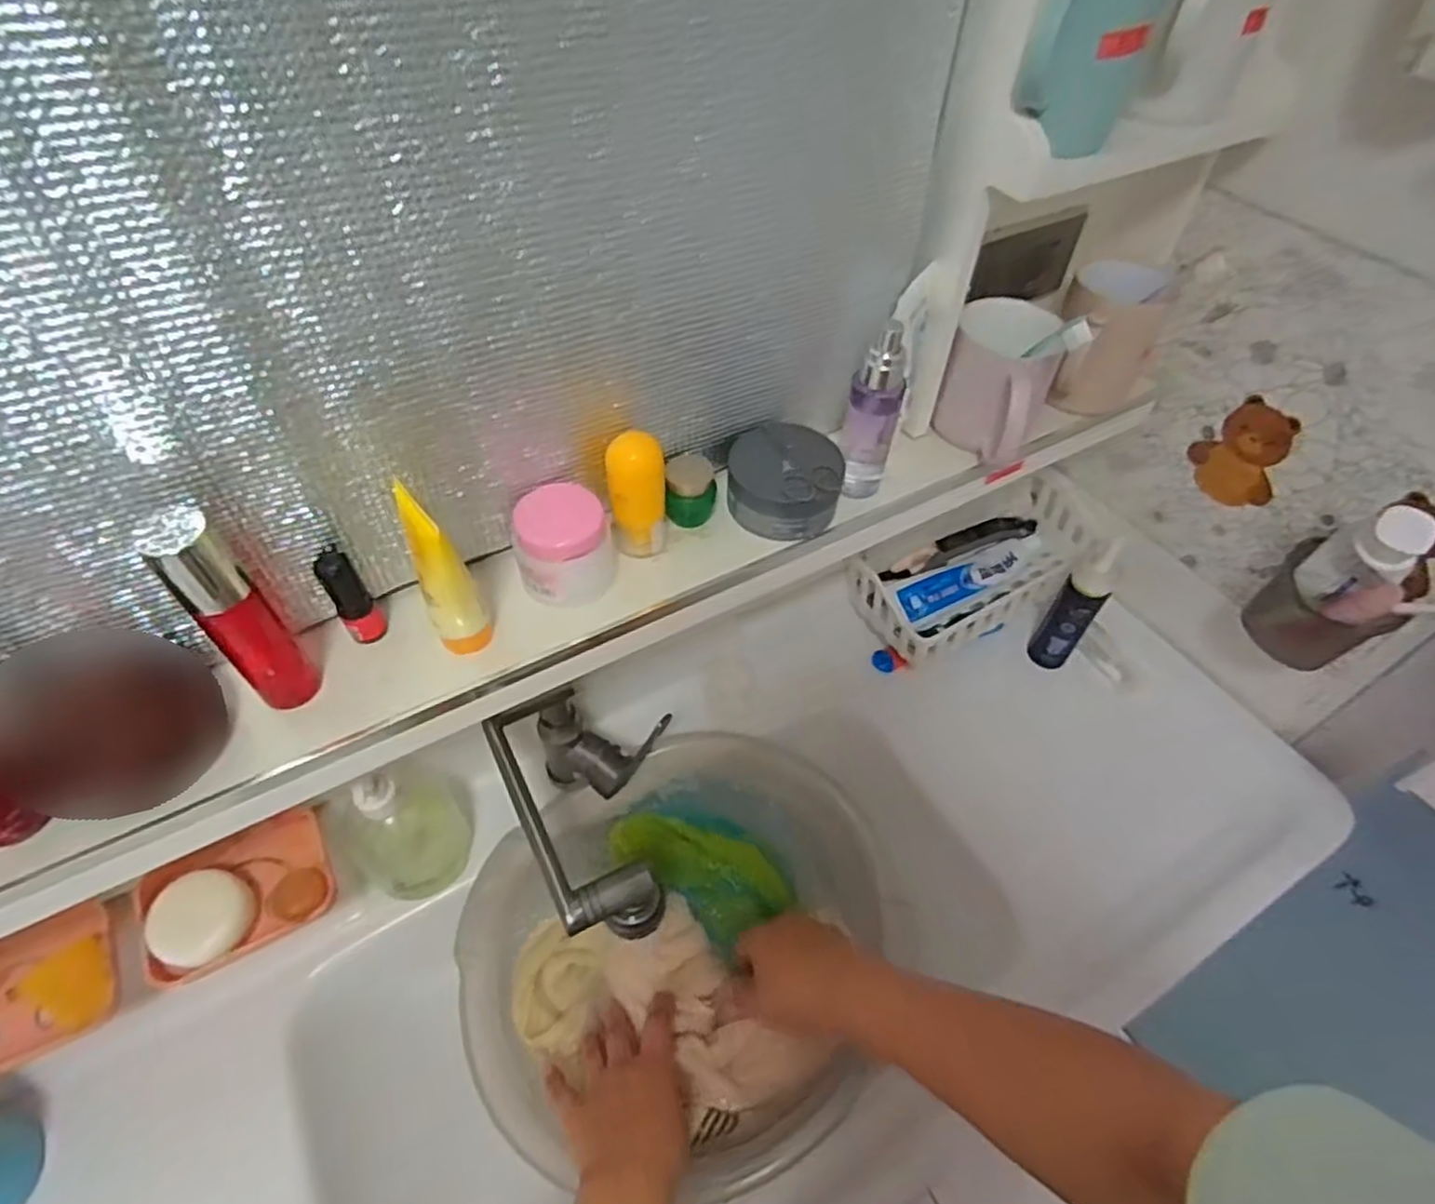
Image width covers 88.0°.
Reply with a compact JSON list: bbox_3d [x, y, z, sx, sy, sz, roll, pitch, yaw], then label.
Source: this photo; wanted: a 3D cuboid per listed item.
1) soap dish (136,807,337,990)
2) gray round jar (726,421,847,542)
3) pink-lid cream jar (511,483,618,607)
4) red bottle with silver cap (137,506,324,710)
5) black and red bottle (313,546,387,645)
[{"bbox_3d":[-0.350,0.209,0.539,0.123,0.031,0.088,-22,55,-18],"label":"soap dish"},{"bbox_3d":[0.048,-0.088,0.538,0.080,0.042,0.080,1,51,-1],"label":"gray round jar"},{"bbox_3d":[-0.097,-0.035,0.472,0.063,0.060,0.051,-8,52,-8],"label":"pink-lid cream jar"},{"bbox_3d":[-0.259,0.006,0.401,0.031,0.136,0.037,-35,60,-26],"label":"red bottle with silver cap"},{"bbox_3d":[-0.221,-0.003,0.448,0.021,0.063,0.024,-27,57,-21],"label":"black and red bottle"}]

